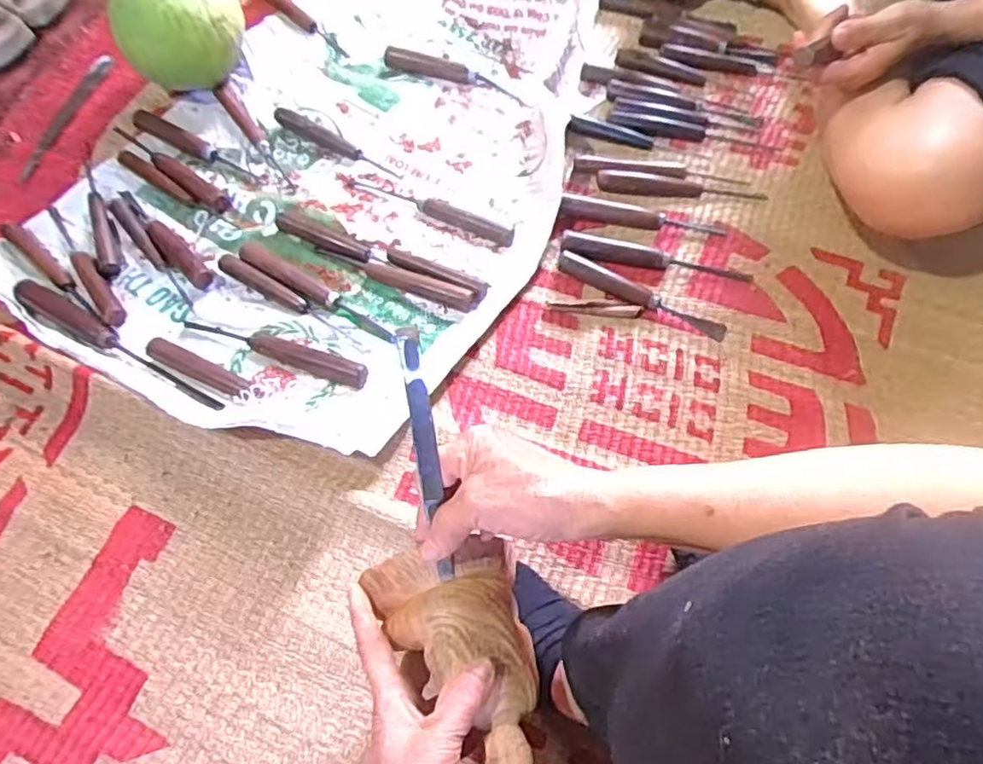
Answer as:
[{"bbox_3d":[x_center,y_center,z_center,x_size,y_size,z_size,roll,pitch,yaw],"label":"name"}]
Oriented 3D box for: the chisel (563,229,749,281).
[{"bbox_3d":[0.167,-0.130,0.667,0.189,0.019,0.028,8,68,5],"label":"chisel"}]

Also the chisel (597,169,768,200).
[{"bbox_3d":[0.203,-0.210,0.699,0.175,0.014,0.022,6,68,4],"label":"chisel"}]

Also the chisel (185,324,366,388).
[{"bbox_3d":[-0.205,-0.036,0.624,0.183,0.022,0.026,20,69,9],"label":"chisel"}]

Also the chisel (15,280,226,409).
[{"bbox_3d":[-0.360,-0.037,0.630,0.248,0.024,0.024,27,71,12],"label":"chisel"}]

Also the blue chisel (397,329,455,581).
[{"bbox_3d":[-0.039,0.049,0.402,0.013,0.009,0.163,-8,104,-2],"label":"blue chisel"}]

